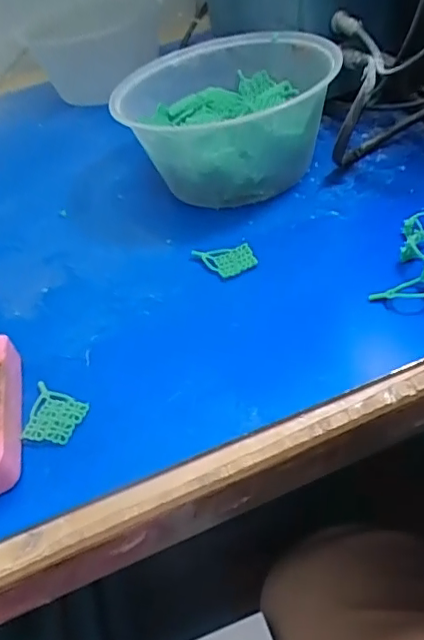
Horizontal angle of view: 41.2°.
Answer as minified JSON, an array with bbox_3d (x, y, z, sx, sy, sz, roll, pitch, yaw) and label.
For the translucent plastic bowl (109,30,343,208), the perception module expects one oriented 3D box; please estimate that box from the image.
[{"bbox_3d":[0.015,-0.156,0.443,0.146,0.083,0.185,2,44,17],"label":"translucent plastic bowl"}]

